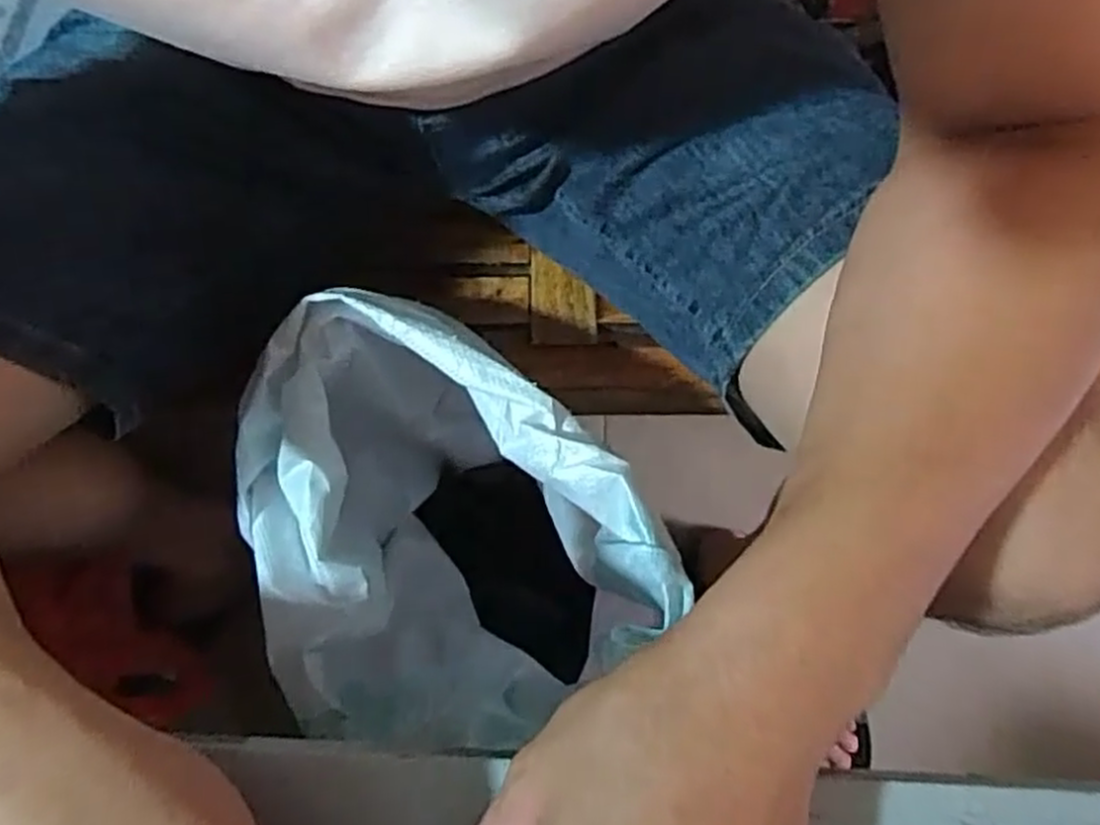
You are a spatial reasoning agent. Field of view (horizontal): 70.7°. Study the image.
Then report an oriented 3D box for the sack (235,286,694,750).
[{"bbox_3d":[-0.080,0.101,0.555,0.267,0.349,0.212,39,80,9],"label":"sack"}]

